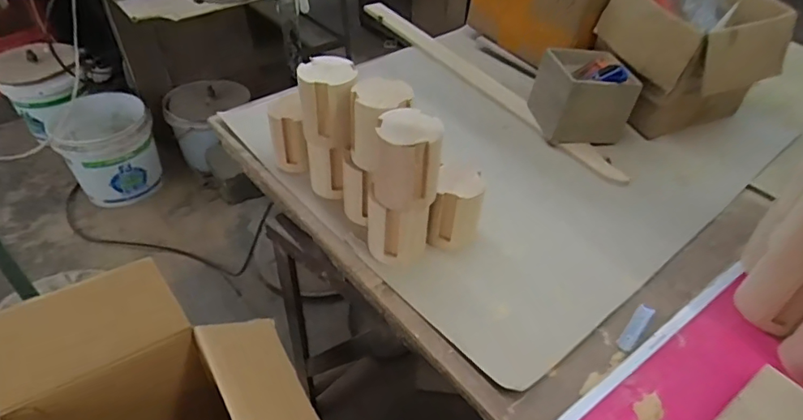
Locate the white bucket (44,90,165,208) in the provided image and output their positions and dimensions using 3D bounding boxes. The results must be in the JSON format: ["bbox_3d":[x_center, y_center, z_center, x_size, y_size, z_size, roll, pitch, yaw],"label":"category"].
[{"bbox_3d":[-0.940,-0.185,1.690,0.282,0.276,0.259,-20,47,-22],"label":"white bucket"}]

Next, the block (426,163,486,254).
[{"bbox_3d":[0.077,-0.007,0.710,0.064,0.108,0.072,11,44,9],"label":"block"}]

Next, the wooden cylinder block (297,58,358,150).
[{"bbox_3d":[-0.099,-0.140,0.704,0.074,0.104,0.080,-3,43,-5],"label":"wooden cylinder block"}]

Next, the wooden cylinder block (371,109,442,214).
[{"bbox_3d":[0.006,-0.059,0.626,0.077,0.100,0.067,-1,43,-3],"label":"wooden cylinder block"}]

